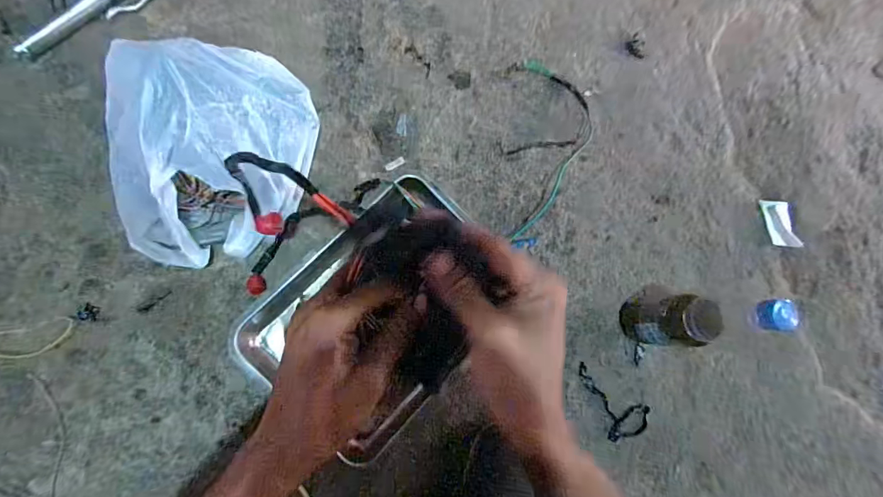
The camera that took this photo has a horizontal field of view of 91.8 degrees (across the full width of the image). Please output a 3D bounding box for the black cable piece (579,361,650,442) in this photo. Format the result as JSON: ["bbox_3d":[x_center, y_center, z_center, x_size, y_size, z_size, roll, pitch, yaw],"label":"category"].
[{"bbox_3d":[0.247,0.236,0.632,0.129,0.013,0.070,35,81,-3],"label":"black cable piece"}]

